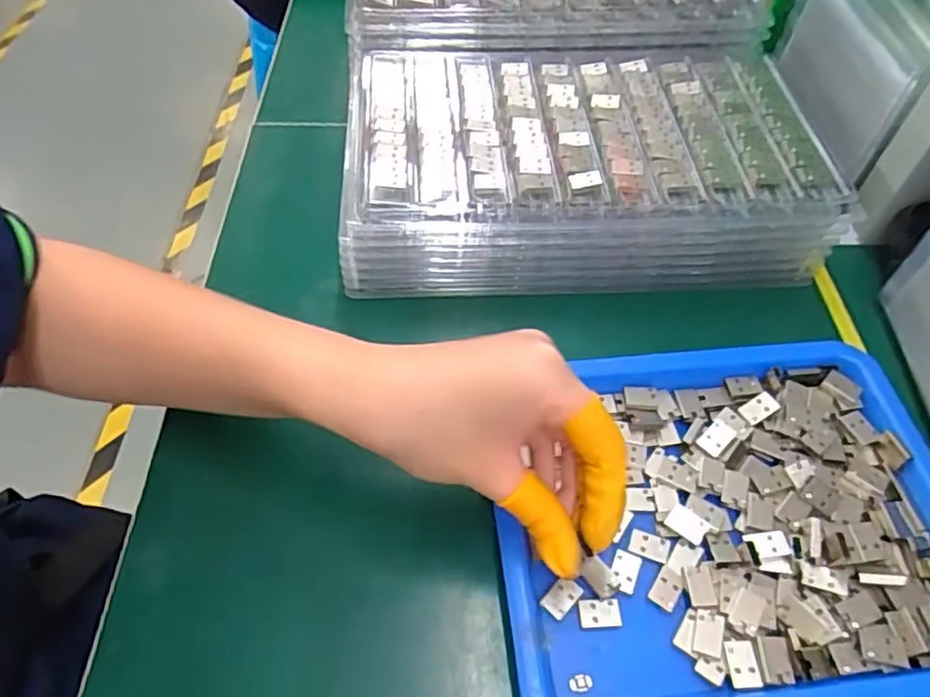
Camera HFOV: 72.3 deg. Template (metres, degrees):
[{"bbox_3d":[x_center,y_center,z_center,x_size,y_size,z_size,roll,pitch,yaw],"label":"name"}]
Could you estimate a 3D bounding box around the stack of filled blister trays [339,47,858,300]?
[{"bbox_3d":[0.073,-0.126,0.419,0.290,0.079,0.169,-4,54,0],"label":"stack of filled blister trays"}]

